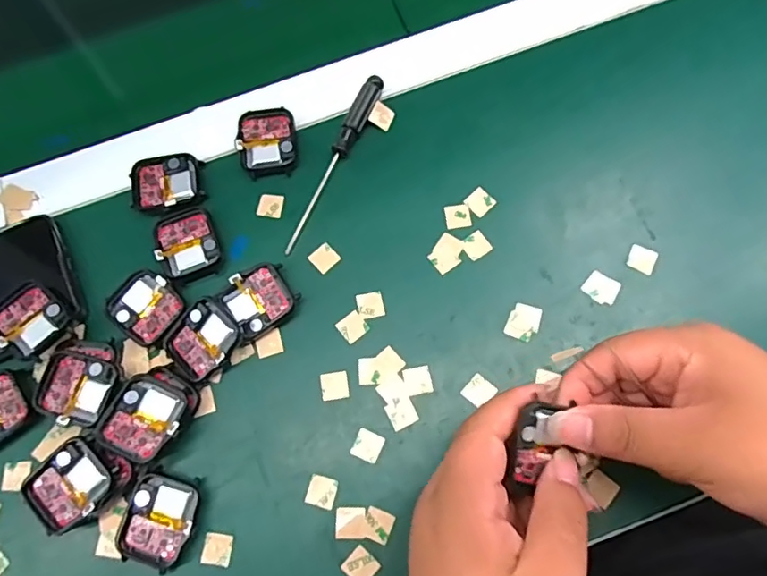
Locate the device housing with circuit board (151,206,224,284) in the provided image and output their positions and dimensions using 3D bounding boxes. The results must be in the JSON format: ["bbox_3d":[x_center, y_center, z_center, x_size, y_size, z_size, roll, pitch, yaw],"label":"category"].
[{"bbox_3d":[-0.122,-0.027,0.341,0.036,0.004,0.048,-20,74,-4],"label":"device housing with circuit board"}]

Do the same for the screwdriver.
[{"bbox_3d":[-0.032,-0.082,0.355,0.012,0.011,0.131,24,75,9],"label":"screwdriver"}]

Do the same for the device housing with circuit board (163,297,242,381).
[{"bbox_3d":[-0.105,0.030,0.320,0.038,0.010,0.039,43,79,13],"label":"device housing with circuit board"}]

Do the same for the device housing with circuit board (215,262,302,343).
[{"bbox_3d":[-0.074,0.006,0.329,0.040,0.013,0.036,-34,75,-8],"label":"device housing with circuit board"}]

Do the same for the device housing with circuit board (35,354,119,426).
[{"bbox_3d":[-0.173,0.057,0.312,0.041,0.014,0.037,17,74,7],"label":"device housing with circuit board"}]

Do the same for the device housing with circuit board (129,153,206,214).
[{"bbox_3d":[-0.140,-0.068,0.354,0.045,0.004,0.040,-8,73,-1],"label":"device housing with circuit board"}]

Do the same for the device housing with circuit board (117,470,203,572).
[{"bbox_3d":[-0.121,0.124,0.295,0.040,0.010,0.045,14,74,6],"label":"device housing with circuit board"}]

